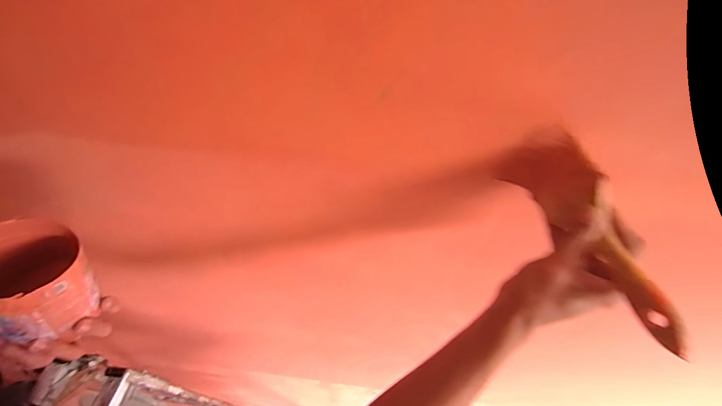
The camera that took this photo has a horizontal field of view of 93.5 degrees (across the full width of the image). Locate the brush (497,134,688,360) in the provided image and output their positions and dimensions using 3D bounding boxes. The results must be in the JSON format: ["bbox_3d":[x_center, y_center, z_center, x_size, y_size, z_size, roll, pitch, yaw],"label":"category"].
[{"bbox_3d":[0.189,0.024,0.284,0.032,0.064,0.189,-14,59,-14],"label":"brush"}]

